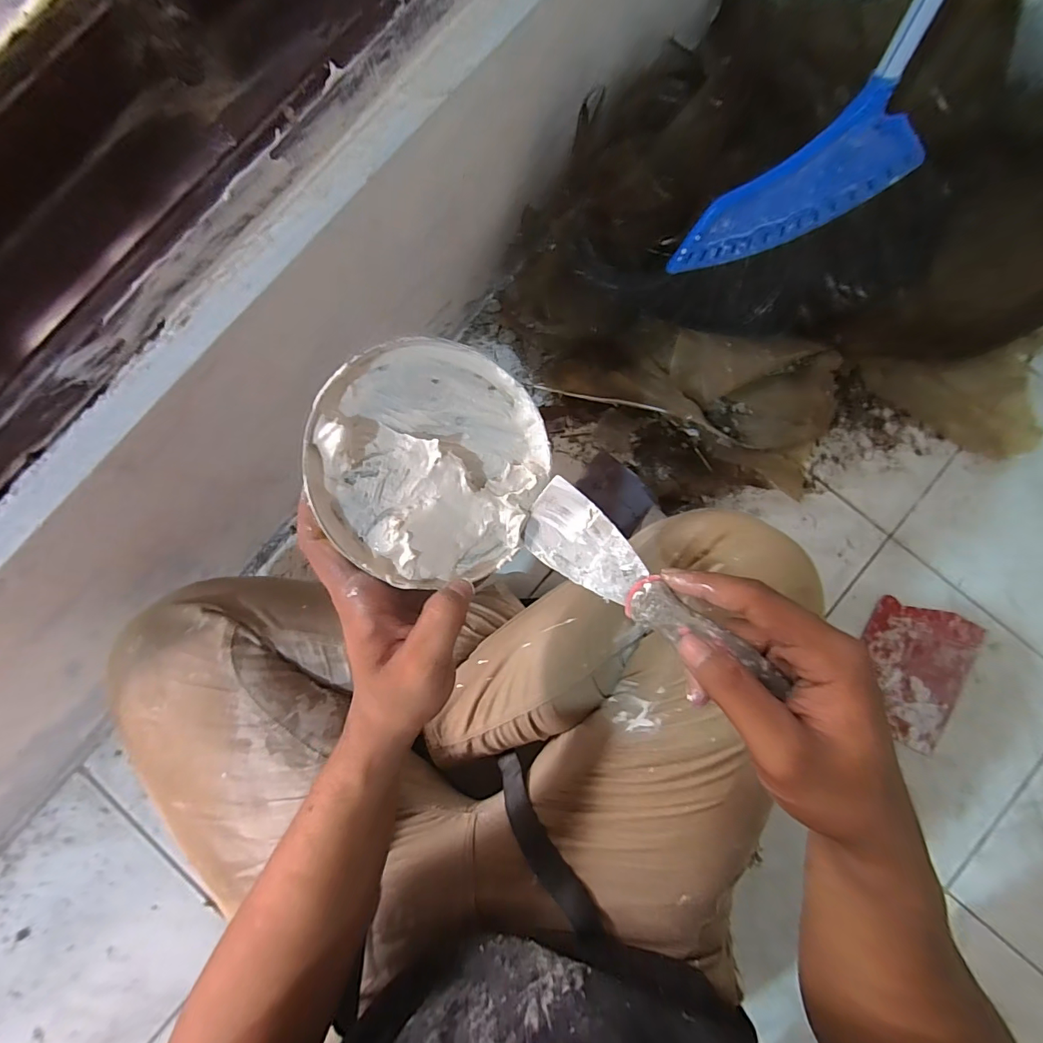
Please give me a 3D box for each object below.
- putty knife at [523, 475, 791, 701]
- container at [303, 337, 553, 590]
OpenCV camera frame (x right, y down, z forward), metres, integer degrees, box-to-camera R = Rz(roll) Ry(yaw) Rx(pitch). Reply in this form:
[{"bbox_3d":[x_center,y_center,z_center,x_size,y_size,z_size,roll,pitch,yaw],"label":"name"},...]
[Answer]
[{"bbox_3d":[0.071,0.039,0.273,0.165,0.012,0.046,38,86,22],"label":"putty knife"},{"bbox_3d":[-0.055,-0.035,0.284,0.137,0.018,0.143,0,90,-22],"label":"container"}]

